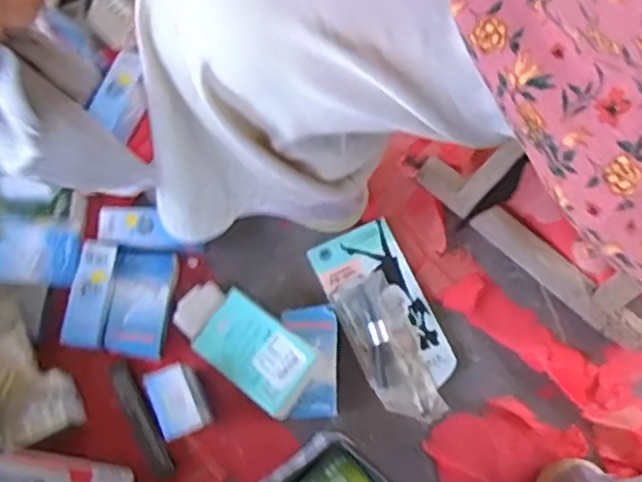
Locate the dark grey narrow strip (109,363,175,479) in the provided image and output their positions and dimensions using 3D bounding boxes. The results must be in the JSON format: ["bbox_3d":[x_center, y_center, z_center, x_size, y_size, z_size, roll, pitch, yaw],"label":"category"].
[{"bbox_3d":[-0.178,0.176,0.665,0.021,0.009,0.117,-28,76,-5],"label":"dark grey narrow strip"}]

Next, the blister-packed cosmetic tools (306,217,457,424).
[{"bbox_3d":[0.070,0.081,0.688,0.090,0.030,0.202,-25,76,-5],"label":"blister-packed cosmetic tools"}]

